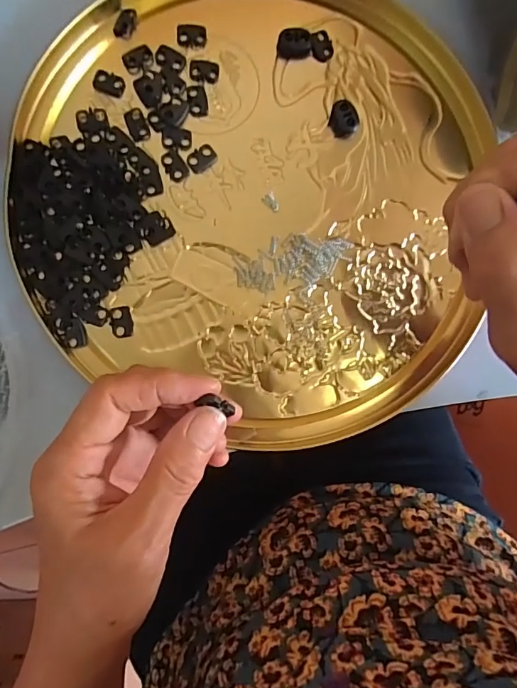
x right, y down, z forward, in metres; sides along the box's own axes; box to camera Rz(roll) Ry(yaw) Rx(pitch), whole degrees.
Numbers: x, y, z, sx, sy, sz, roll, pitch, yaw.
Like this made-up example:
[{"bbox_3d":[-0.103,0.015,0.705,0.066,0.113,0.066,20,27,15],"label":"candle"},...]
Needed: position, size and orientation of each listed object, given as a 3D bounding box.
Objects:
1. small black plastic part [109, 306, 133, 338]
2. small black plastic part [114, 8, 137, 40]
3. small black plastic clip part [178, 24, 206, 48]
[{"bbox_3d":[-0.081,-0.013,0.279,0.013,0.004,0.019,0,88,-7],"label":"small black plastic part"},{"bbox_3d":[-0.081,-0.197,0.289,0.012,0.004,0.019,25,85,-5],"label":"small black plastic part"},{"bbox_3d":[-0.042,-0.193,0.293,0.018,0.004,0.014,-2,88,-7],"label":"small black plastic clip part"}]

